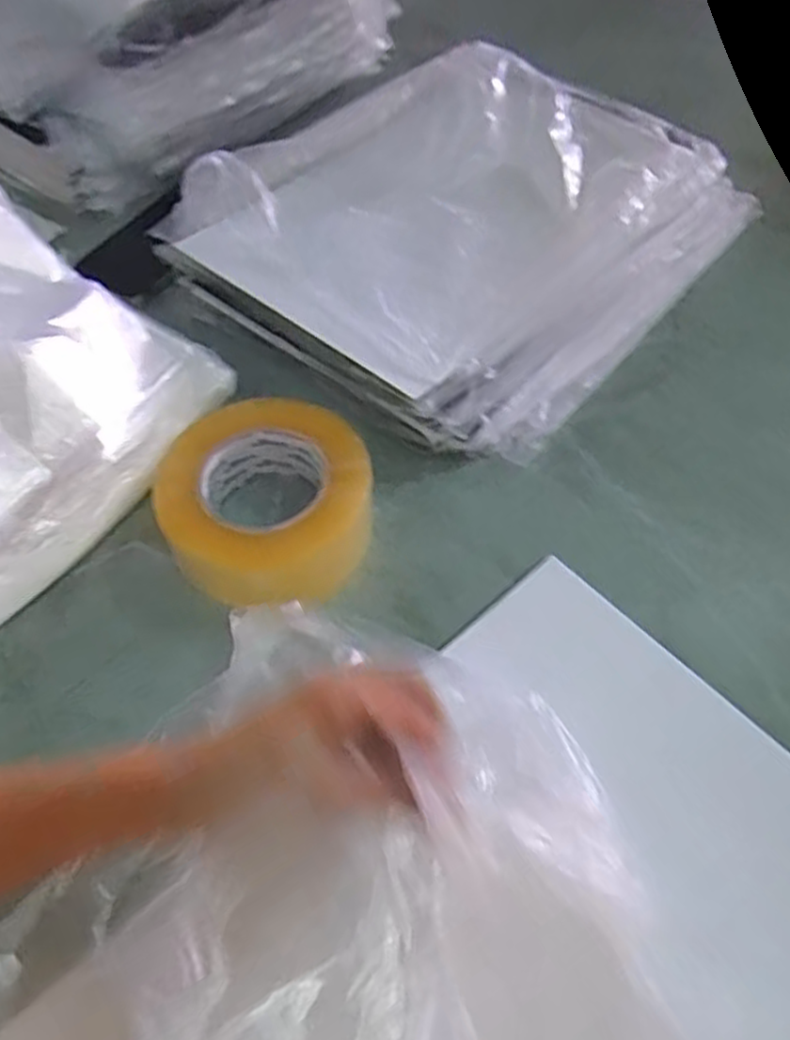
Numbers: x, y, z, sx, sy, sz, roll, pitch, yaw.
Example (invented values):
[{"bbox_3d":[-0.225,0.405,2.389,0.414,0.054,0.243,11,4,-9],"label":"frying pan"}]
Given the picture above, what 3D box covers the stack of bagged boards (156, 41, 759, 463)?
[{"bbox_3d":[0.071,-0.260,0.643,0.354,0.059,0.432,37,65,22],"label":"stack of bagged boards"}]

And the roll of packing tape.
[{"bbox_3d":[-0.082,-0.011,0.479,0.129,0.059,0.130,-1,57,1],"label":"roll of packing tape"}]

